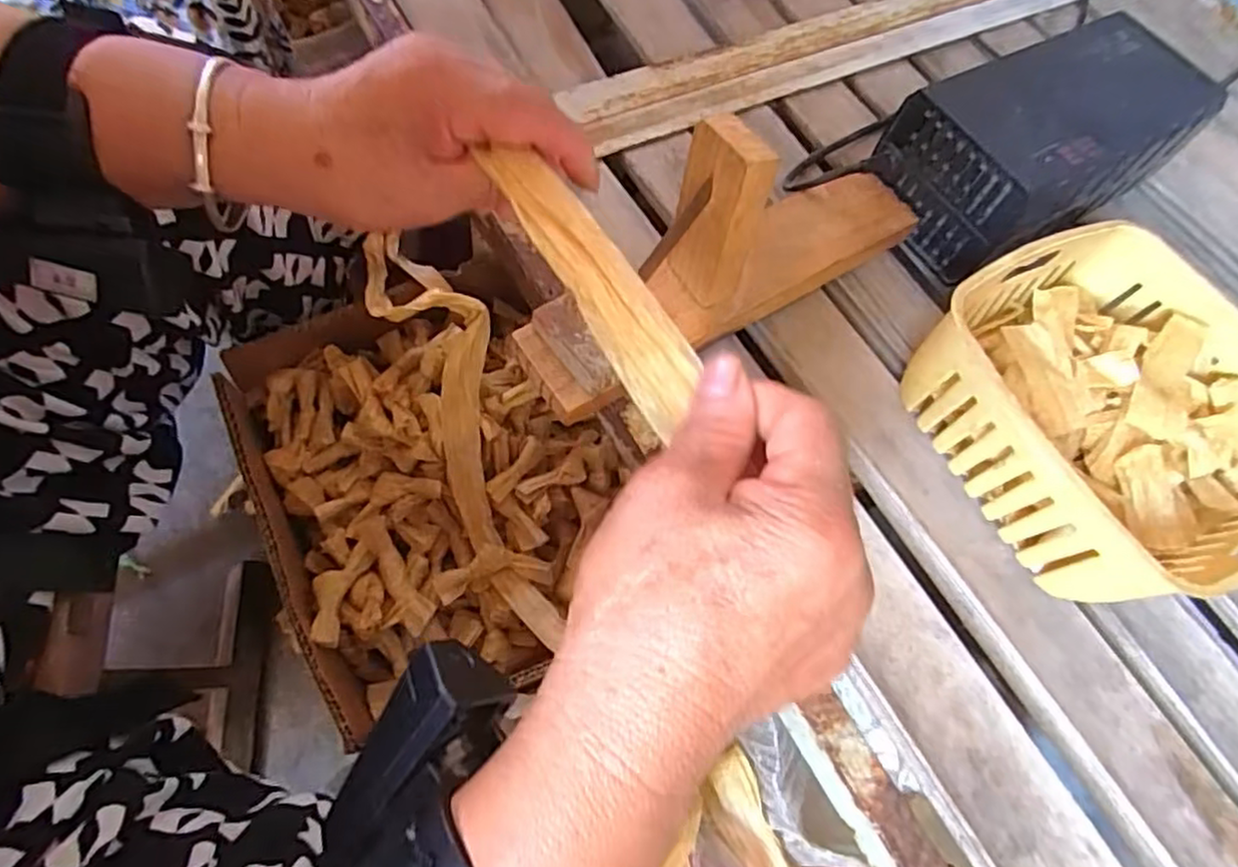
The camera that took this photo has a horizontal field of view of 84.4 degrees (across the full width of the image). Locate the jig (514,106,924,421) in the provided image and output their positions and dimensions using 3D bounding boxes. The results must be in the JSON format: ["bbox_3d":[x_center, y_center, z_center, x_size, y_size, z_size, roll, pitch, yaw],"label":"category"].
[{"bbox_3d":[0.075,-0.113,0.379,0.270,0.116,0.065,-27,74,-22],"label":"jig"}]

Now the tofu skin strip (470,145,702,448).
[{"bbox_3d":[-0.009,-0.058,0.251,0.026,0.008,0.128,-32,76,2],"label":"tofu skin strip"}]

